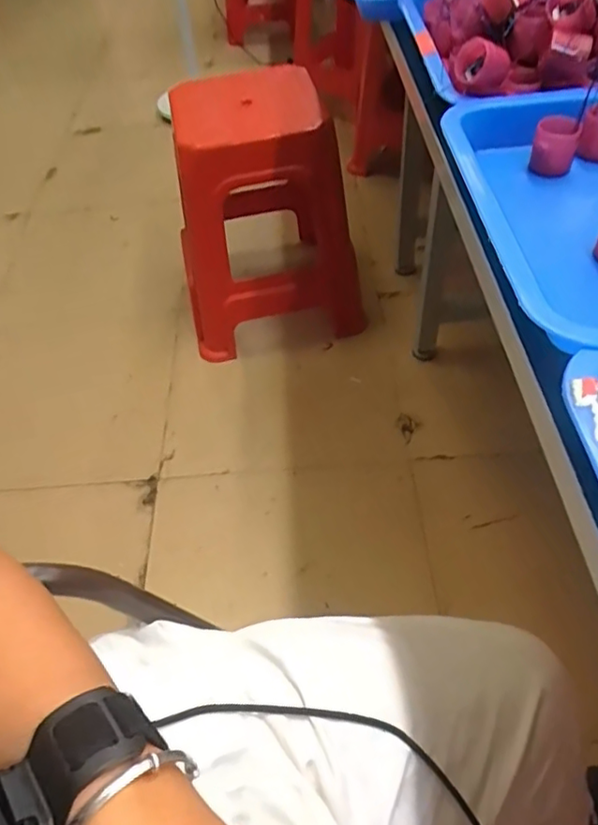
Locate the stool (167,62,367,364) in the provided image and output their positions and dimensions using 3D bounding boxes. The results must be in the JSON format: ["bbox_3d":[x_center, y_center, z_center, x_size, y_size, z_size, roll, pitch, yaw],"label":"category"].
[{"bbox_3d":[-0.095,-0.443,1.370,0.402,0.473,0.387,-14,52,-5],"label":"stool"}]

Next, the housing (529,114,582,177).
[{"bbox_3d":[0.183,-0.190,0.421,0.029,0.031,0.031,17,56,18],"label":"housing"}]

